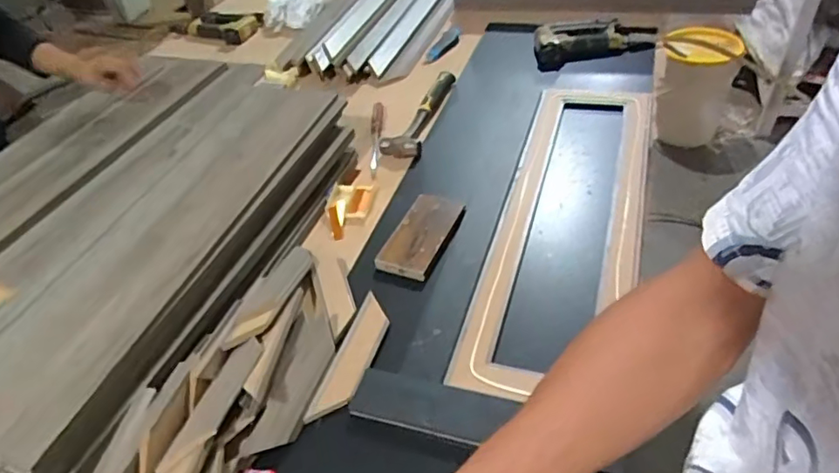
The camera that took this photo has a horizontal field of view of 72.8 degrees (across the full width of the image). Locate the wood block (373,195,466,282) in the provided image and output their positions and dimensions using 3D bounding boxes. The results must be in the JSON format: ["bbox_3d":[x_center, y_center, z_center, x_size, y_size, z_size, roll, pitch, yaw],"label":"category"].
[{"bbox_3d":[0.003,-0.006,0.825,0.079,0.015,0.155,14,46,22],"label":"wood block"}]

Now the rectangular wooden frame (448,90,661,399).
[{"bbox_3d":[0.226,-0.052,0.838,0.197,0.022,0.687,9,44,17],"label":"rectangular wooden frame"}]

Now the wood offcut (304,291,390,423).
[{"bbox_3d":[-0.076,0.141,0.683,0.049,0.009,0.181,9,44,17],"label":"wood offcut"}]

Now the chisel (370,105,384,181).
[{"bbox_3d":[-0.083,-0.181,1.045,0.021,0.025,0.229,-3,42,4],"label":"chisel"}]

